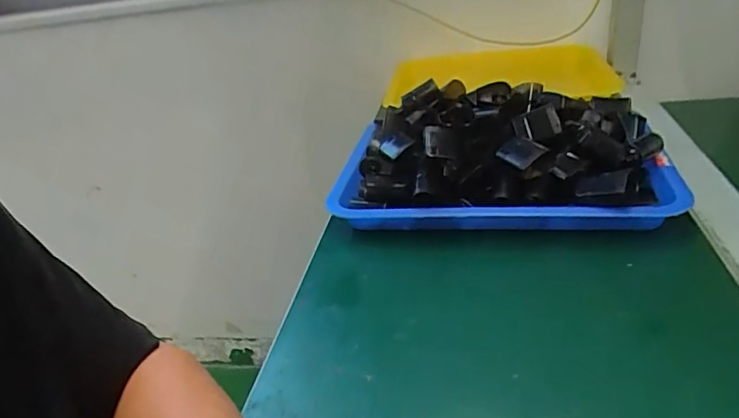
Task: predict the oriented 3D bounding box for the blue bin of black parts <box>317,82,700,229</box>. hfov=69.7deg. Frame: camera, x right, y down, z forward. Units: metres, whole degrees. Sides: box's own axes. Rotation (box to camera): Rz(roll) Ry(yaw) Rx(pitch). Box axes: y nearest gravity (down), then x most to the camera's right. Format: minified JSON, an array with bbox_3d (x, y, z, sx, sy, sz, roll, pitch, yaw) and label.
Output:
[{"bbox_3d":[0.133,-0.062,0.565,0.324,0.086,0.233,0,31,13],"label":"blue bin of black parts"}]

